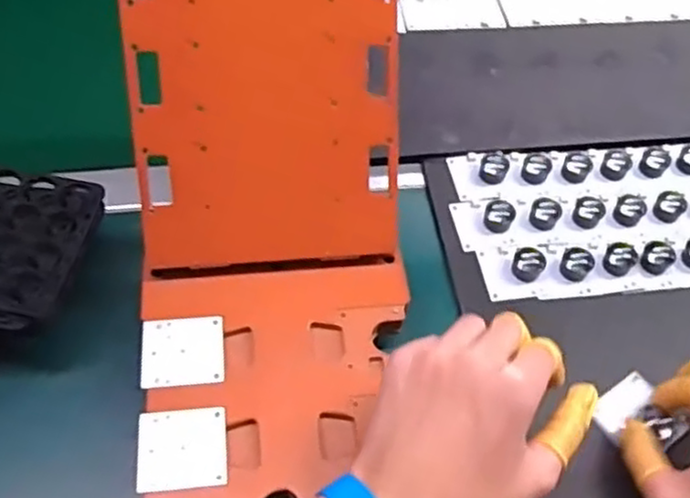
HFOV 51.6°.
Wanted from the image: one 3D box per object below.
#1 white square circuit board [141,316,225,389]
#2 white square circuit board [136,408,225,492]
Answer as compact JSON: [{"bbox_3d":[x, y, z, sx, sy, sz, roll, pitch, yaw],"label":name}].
[{"bbox_3d":[-0.099,0.063,0.437,0.048,0.005,0.045,-3,56,-7],"label":"white square circuit board"},{"bbox_3d":[-0.092,0.113,0.404,0.048,0.004,0.045,0,53,-12],"label":"white square circuit board"}]

